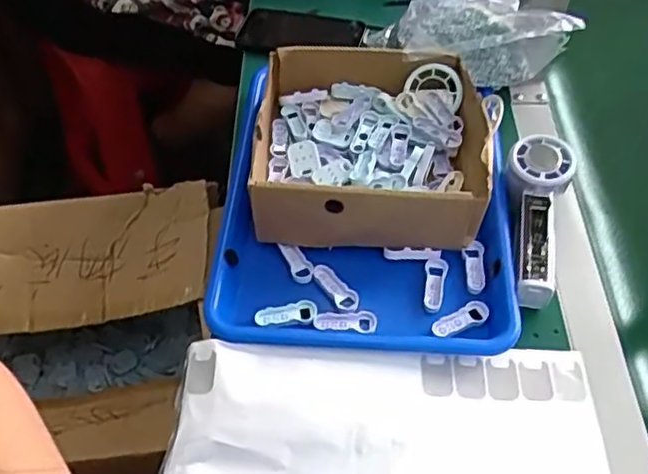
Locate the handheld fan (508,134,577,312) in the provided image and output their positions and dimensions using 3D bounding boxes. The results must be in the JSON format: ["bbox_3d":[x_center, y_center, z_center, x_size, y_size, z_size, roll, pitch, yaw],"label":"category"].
[{"bbox_3d":[0.185,-0.015,0.588,0.054,0.037,0.150,7,67,9],"label":"handheld fan"}]

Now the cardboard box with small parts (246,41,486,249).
[{"bbox_3d":[0.043,-0.096,0.630,0.205,0.069,0.222,4,51,3],"label":"cardboard box with small parts"}]

